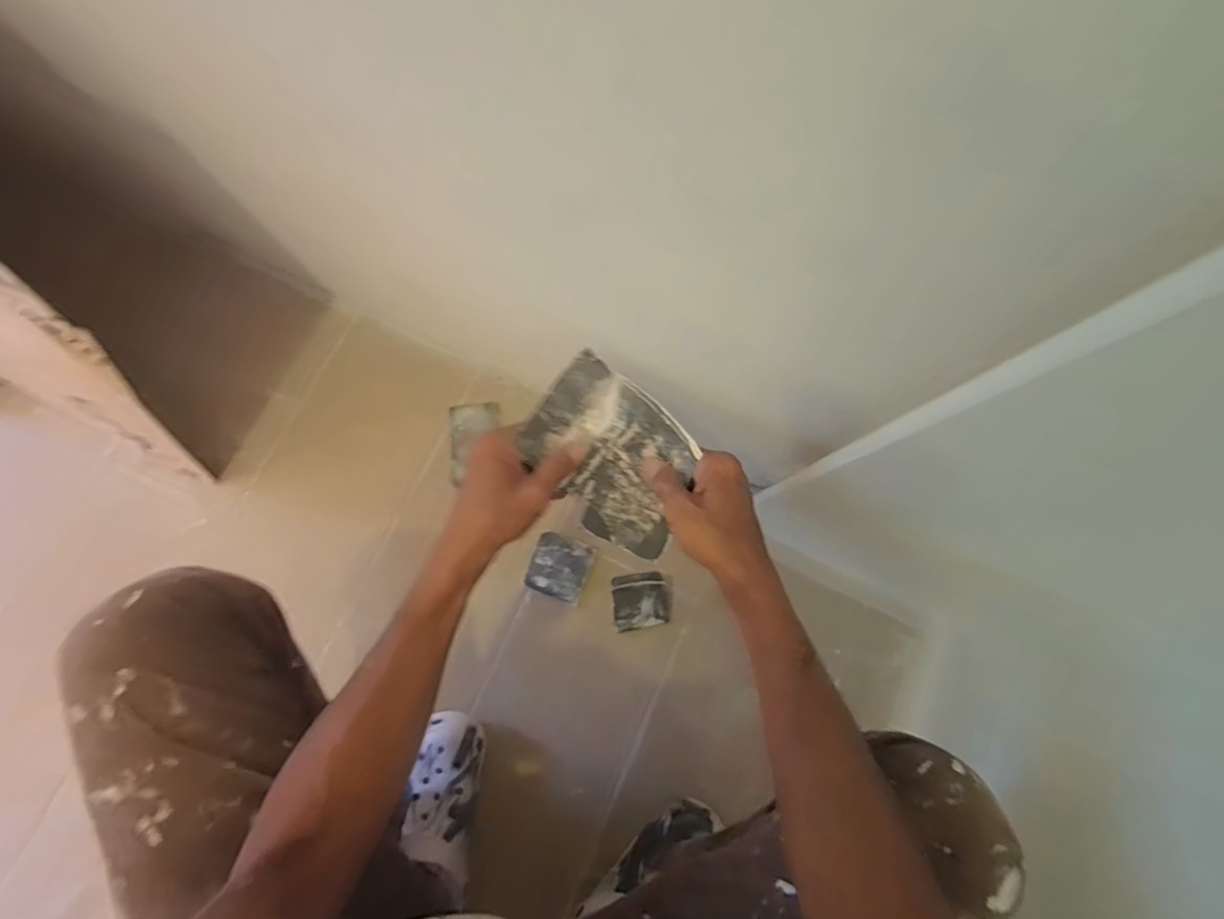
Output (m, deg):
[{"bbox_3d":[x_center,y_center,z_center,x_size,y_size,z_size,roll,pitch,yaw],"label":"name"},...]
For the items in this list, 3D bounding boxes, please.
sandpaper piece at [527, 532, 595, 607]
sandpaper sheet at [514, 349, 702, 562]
[{"bbox_3d":[-0.068,0.141,0.678,0.074,0.007,0.078,20,84,8],"label":"sandpaper piece"},{"bbox_3d":[0.004,-0.002,0.436,0.144,0.054,0.117,34,81,5],"label":"sandpaper sheet"}]

